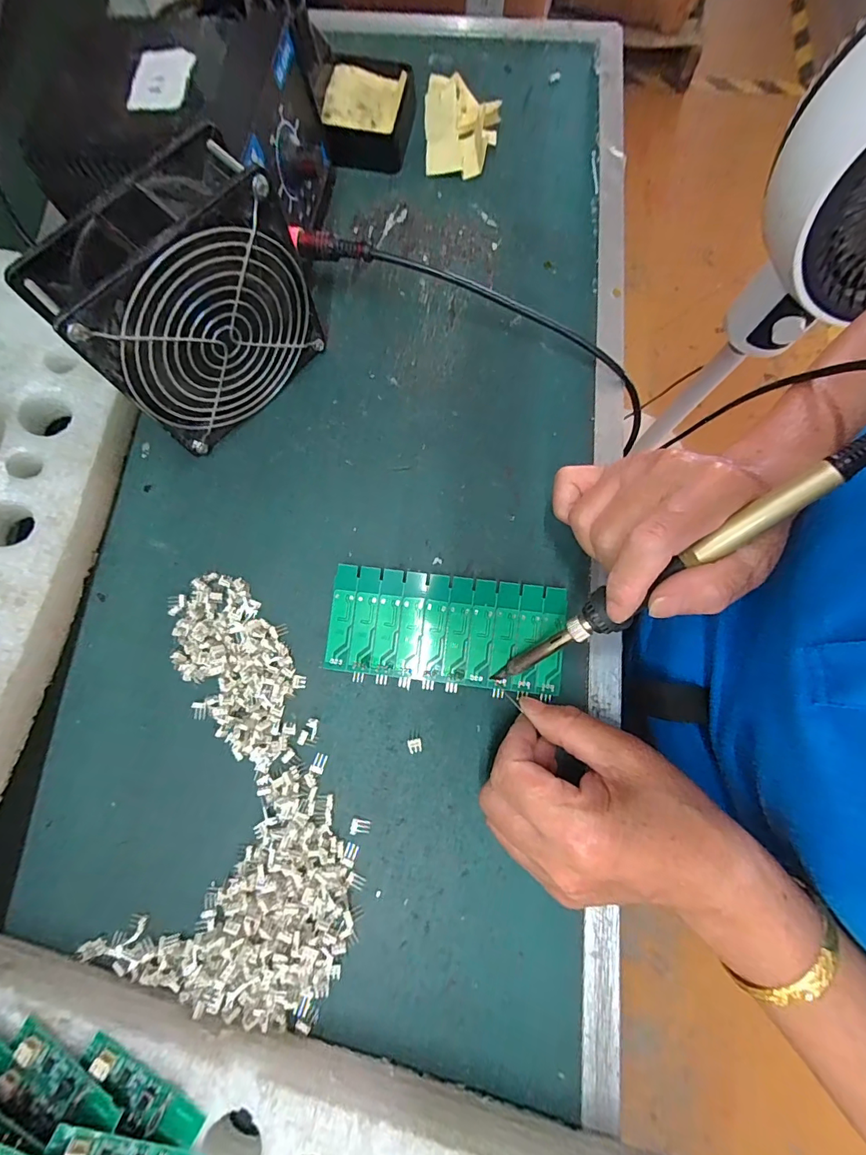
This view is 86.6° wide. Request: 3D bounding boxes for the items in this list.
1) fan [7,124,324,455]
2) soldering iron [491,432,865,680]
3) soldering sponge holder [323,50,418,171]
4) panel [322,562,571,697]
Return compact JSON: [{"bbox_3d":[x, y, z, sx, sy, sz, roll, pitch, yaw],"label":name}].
[{"bbox_3d":[-0.126,-0.142,0.256,0.116,0.121,0.044,-44,82,-8],"label":"fan"},{"bbox_3d":[0.109,0.000,0.217,0.209,0.016,0.019,-39,79,27],"label":"soldering iron"},{"bbox_3d":[-0.048,-0.346,0.345,0.063,0.026,0.075,6,79,1],"label":"soldering sponge holder"},{"bbox_3d":[0.008,0.030,0.274,0.137,0.008,0.062,6,79,2],"label":"panel"}]

